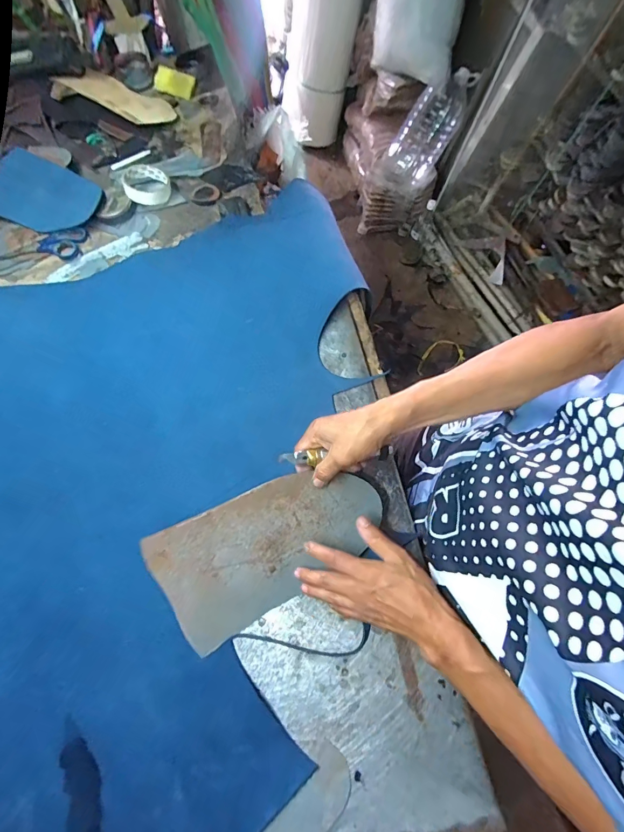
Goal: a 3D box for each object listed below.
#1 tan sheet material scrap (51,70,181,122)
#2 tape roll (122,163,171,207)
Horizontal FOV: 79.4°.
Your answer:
[{"bbox_3d":[-0.424,-0.701,0.823,0.233,0.026,0.101,16,69,-9],"label":"tan sheet material scrap"},{"bbox_3d":[-0.321,-0.447,0.732,0.083,0.031,0.083,-11,72,-17],"label":"tape roll"}]

